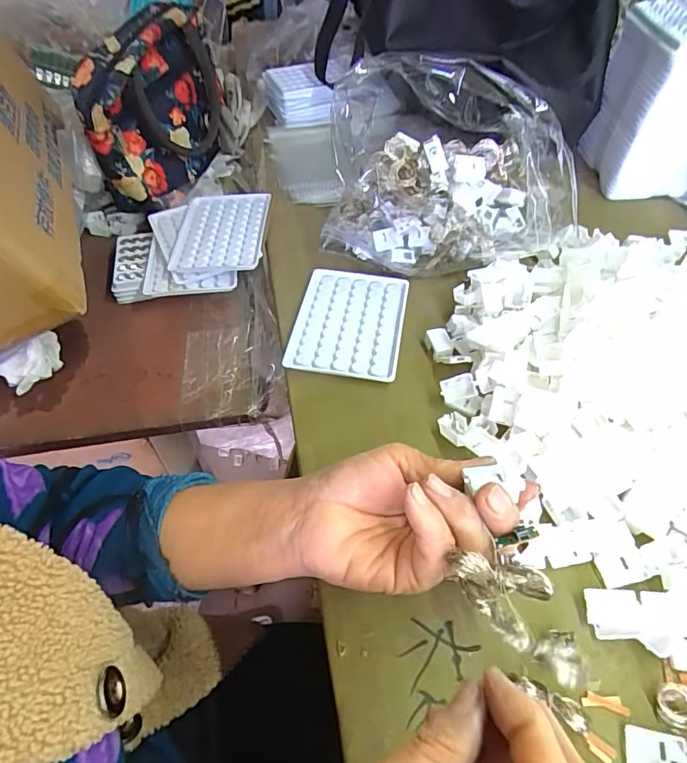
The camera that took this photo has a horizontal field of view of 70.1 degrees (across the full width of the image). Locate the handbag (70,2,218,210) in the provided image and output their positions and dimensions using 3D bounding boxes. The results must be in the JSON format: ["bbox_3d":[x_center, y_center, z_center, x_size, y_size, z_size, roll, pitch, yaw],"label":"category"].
[{"bbox_3d":[-0.216,-0.332,0.582,0.084,0.140,0.238,8,52,8],"label":"handbag"}]

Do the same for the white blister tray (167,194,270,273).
[{"bbox_3d":[-0.137,-0.162,0.540,0.100,0.015,0.124,-3,54,6],"label":"white blister tray"}]

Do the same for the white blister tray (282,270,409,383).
[{"bbox_3d":[0.006,-0.056,0.446,0.095,0.006,0.127,7,52,7],"label":"white blister tray"}]

